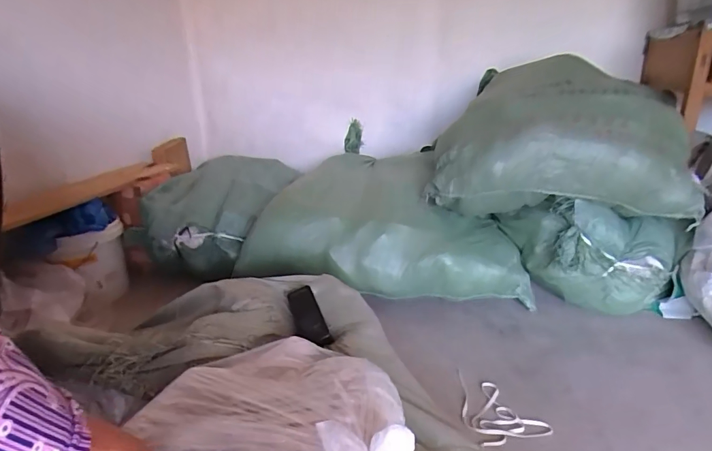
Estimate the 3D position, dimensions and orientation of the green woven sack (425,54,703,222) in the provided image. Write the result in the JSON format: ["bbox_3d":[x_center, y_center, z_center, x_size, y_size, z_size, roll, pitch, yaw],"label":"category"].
[{"bbox_3d":[0.641,-0.278,1.403,0.765,0.414,0.388,3,21,15],"label":"green woven sack"}]

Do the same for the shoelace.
[{"bbox_3d":[0.308,0.402,0.969,0.167,0.011,0.206,-7,21,-12],"label":"shoelace"}]

